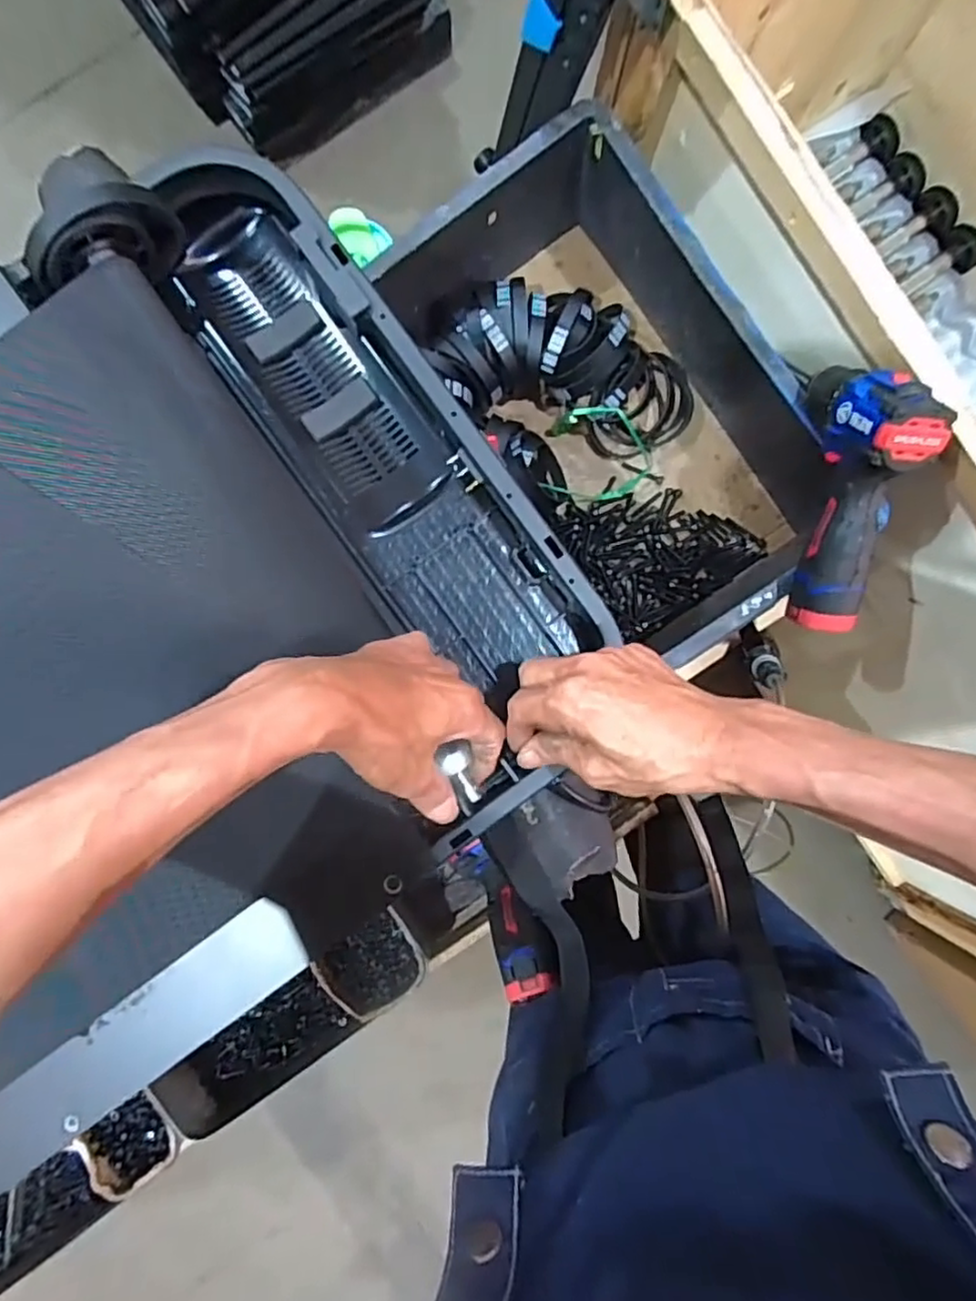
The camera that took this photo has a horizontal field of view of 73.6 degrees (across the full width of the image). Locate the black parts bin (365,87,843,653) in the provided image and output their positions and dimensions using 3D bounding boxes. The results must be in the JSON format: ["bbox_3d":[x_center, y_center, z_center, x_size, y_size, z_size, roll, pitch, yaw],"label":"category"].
[{"bbox_3d":[0.130,-0.249,0.668,0.231,0.182,0.453,-36,90,-1],"label":"black parts bin"}]

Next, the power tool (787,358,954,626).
[{"bbox_3d":[0.304,-0.122,0.544,0.067,0.121,0.209,2,112,-1],"label":"power tool"}]

